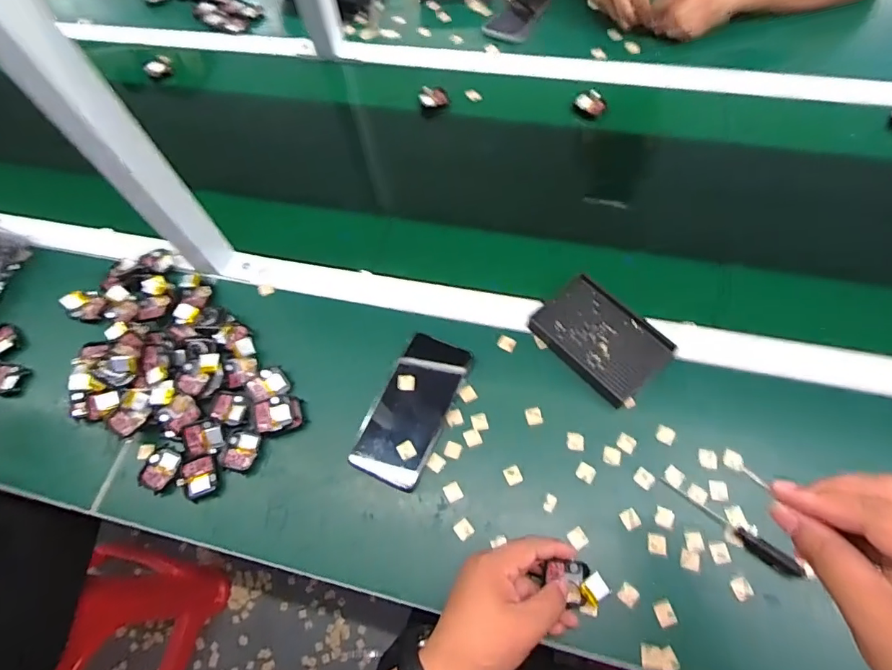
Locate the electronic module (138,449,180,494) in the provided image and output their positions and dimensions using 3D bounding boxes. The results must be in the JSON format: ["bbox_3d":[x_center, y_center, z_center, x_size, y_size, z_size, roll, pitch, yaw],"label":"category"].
[{"bbox_3d":[-0.306,0.144,0.519,0.038,0.005,0.043,22,68,15],"label":"electronic module"}]

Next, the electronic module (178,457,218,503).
[{"bbox_3d":[-0.260,0.151,0.509,0.036,0.012,0.040,-24,65,-6],"label":"electronic module"}]

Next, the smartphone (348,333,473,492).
[{"bbox_3d":[-0.036,0.077,0.524,0.077,0.016,0.163,21,68,14],"label":"smartphone"}]

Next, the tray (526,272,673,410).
[{"bbox_3d":[0.170,0.004,0.539,0.089,0.025,0.133,-39,67,-13],"label":"tray"}]

